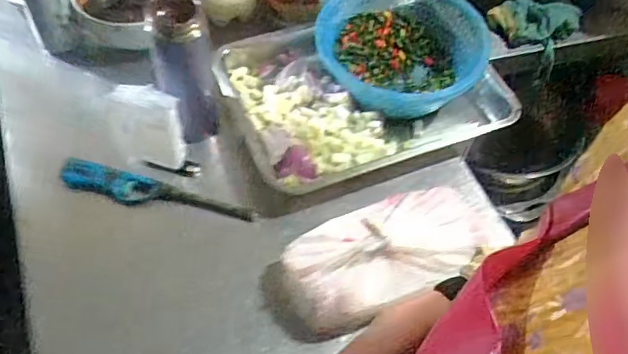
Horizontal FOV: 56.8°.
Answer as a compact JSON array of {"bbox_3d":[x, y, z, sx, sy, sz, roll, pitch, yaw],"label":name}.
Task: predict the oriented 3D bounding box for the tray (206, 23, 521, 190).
[{"bbox_3d":[0.087,-0.140,0.879,0.430,0.047,0.292,-17,58,-16],"label":"tray"}]

